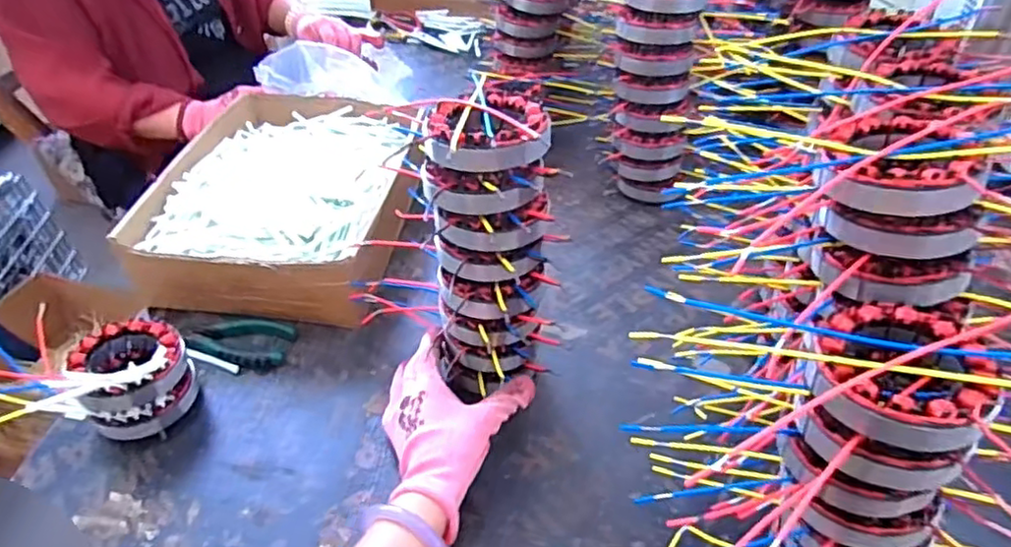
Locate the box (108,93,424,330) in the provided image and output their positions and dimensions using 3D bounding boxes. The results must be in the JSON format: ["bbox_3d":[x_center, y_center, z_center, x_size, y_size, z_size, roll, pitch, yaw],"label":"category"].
[{"bbox_3d":[-0.239,-0.092,0.756,0.246,0.091,0.338,2,42,4],"label":"box"}]

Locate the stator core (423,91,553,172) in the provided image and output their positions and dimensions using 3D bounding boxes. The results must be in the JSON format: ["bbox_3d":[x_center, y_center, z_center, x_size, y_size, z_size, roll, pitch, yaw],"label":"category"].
[{"bbox_3d":[-0.014,-0.103,0.453,0.086,0.030,0.085,-1,42,1],"label":"stator core"}]

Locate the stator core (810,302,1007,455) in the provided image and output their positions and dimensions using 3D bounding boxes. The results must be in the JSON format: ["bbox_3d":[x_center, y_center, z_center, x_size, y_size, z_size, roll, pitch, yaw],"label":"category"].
[{"bbox_3d":[0.206,0.049,0.347,0.086,0.032,0.083,-1,42,1],"label":"stator core"}]

